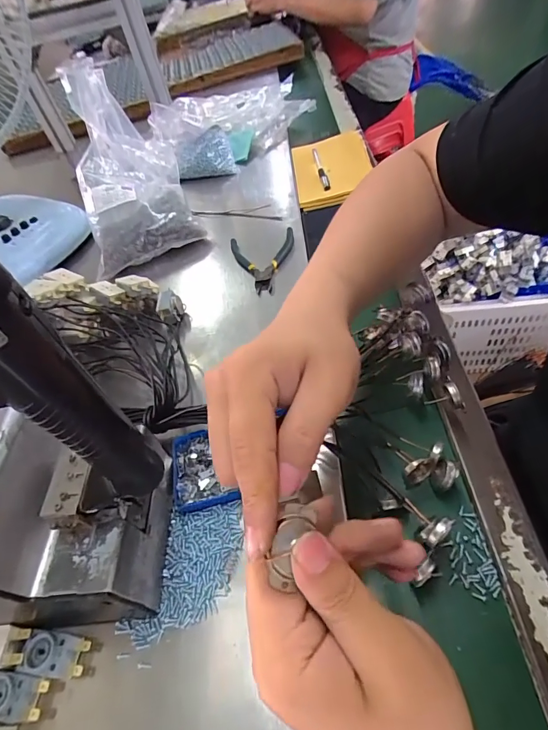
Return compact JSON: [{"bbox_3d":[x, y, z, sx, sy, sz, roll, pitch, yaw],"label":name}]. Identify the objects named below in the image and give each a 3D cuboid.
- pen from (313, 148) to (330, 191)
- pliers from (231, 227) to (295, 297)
[{"bbox_3d":[0.077,-0.336,0.700,0.011,0.007,0.136,-8,51,-1],"label":"pen"},{"bbox_3d":[-0.016,-0.140,0.551,0.087,0.014,0.125,-8,51,7],"label":"pliers"}]

